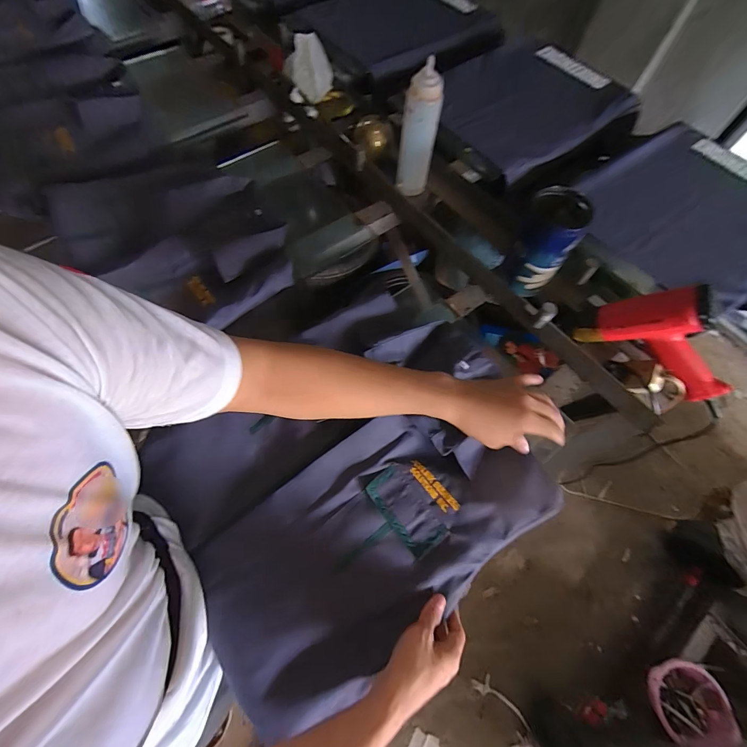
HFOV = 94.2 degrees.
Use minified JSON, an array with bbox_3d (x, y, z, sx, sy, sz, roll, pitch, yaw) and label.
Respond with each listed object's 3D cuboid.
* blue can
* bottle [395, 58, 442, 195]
[{"bbox_3d":[0.326,-0.250,0.671,0.102,0.174,0.121,19,67,7],"label":"blue can"},{"bbox_3d":[0.098,-0.518,0.768,0.075,0.244,0.073,5,66,0],"label":"bottle"}]

